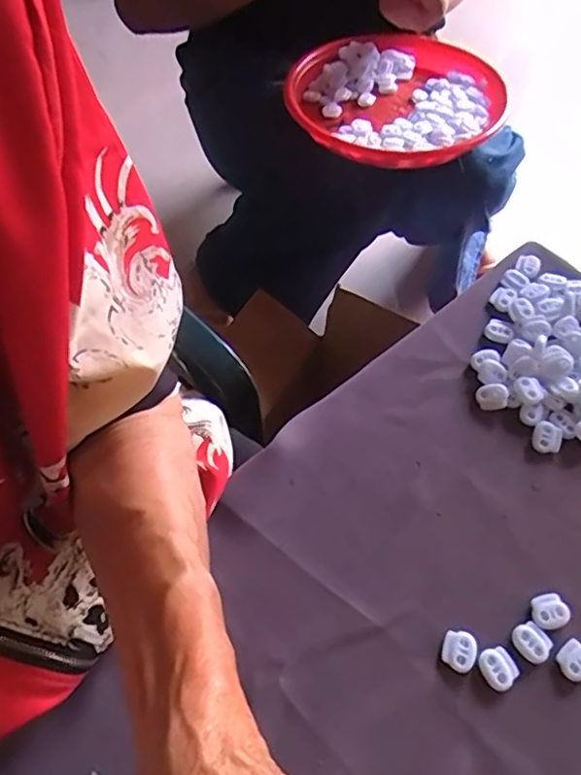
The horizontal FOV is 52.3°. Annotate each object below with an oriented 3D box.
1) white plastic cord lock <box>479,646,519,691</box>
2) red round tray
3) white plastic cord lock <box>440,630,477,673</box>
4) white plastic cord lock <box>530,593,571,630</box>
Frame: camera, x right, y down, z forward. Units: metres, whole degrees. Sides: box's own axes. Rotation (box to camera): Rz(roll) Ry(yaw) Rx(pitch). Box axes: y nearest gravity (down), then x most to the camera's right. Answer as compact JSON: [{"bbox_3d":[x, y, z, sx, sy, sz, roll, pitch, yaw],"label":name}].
[{"bbox_3d":[0.124,0.167,0.352,0.020,0.005,0.022,-25,63,-12],"label":"white plastic cord lock"},{"bbox_3d":[0.122,-0.342,0.700,0.228,0.042,0.229,0,60,-1],"label":"red round tray"},{"bbox_3d":[0.102,0.159,0.358,0.019,0.005,0.021,20,63,12],"label":"white plastic cord lock"},{"bbox_3d":[0.162,0.140,0.369,0.022,0.004,0.020,-14,61,-6],"label":"white plastic cord lock"}]

